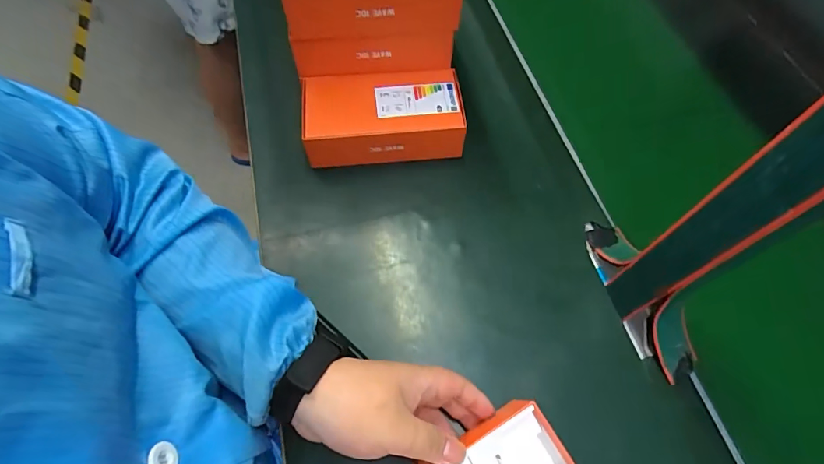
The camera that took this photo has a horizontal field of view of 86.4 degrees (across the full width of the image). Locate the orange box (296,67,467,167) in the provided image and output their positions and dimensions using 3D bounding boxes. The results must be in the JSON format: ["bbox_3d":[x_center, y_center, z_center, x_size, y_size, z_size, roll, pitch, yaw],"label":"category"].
[{"bbox_3d":[-0.036,-0.142,0.537,0.185,0.060,0.098,-4,62,-4],"label":"orange box"}]

